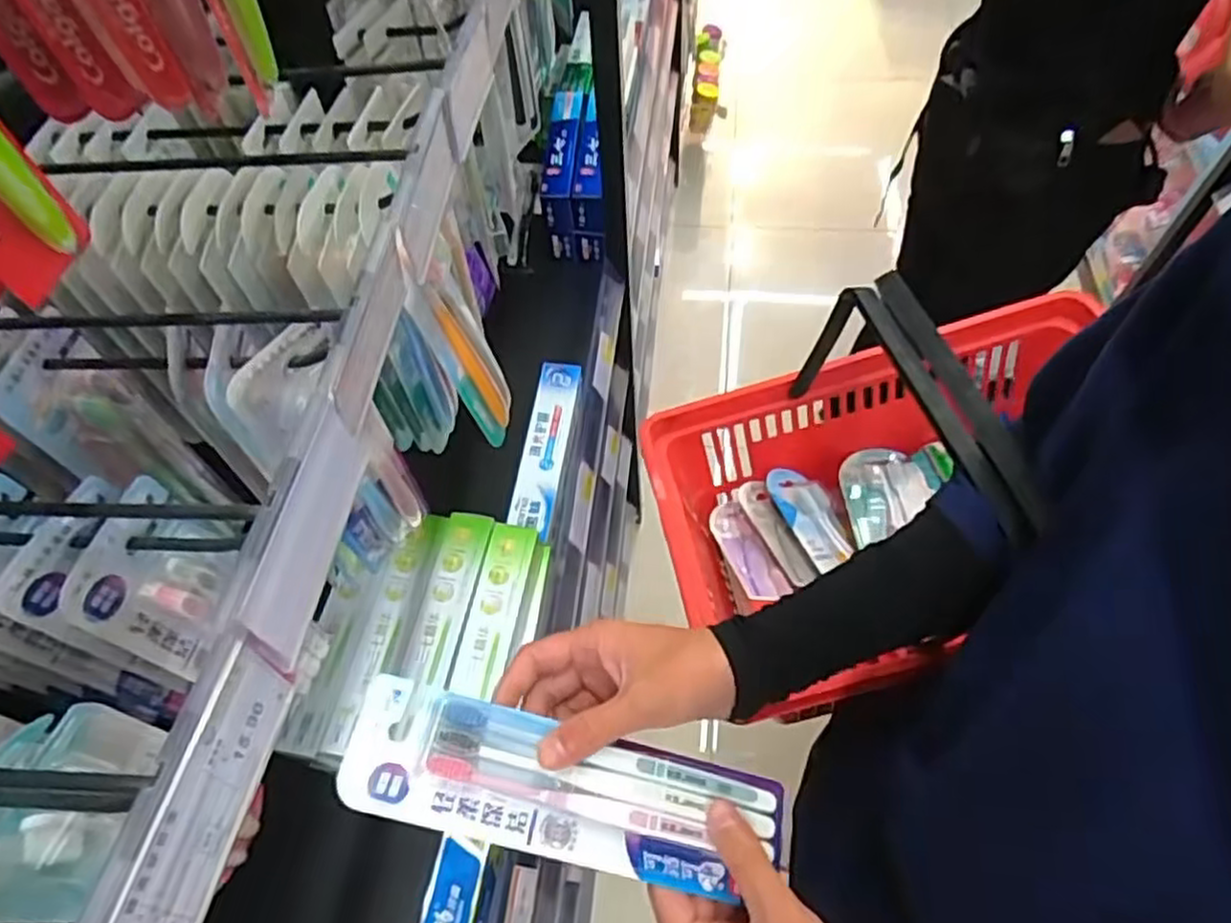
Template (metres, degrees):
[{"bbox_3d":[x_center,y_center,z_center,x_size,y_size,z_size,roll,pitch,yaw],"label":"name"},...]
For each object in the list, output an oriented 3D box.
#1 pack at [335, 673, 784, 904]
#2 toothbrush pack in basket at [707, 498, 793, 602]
[{"bbox_3d":[-0.022,0.169,0.374,0.226,0.016,0.063,16,60,-6],"label":"pack"},{"bbox_3d":[0.126,0.085,0.716,0.037,0.024,0.123,-17,40,-7],"label":"toothbrush pack in basket"}]

